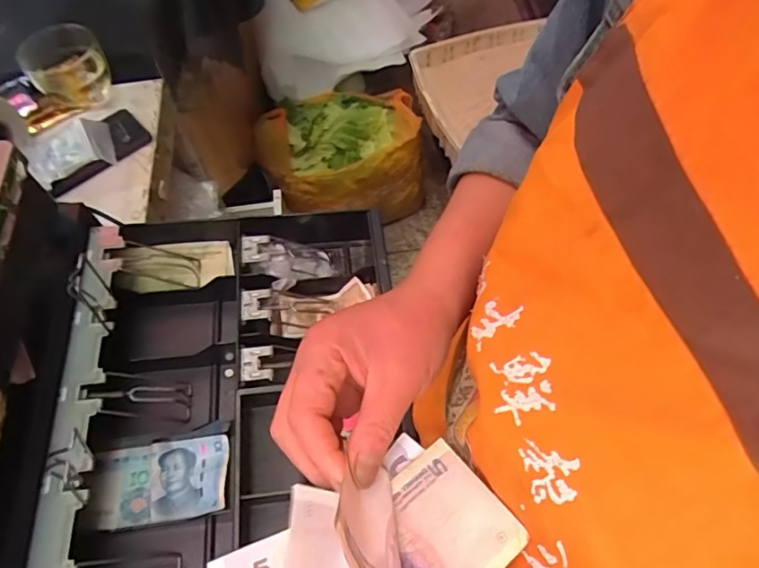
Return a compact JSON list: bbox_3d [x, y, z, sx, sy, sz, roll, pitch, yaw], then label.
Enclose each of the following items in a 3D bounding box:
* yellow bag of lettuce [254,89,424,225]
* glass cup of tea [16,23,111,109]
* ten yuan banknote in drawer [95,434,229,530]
[{"bbox_3d":[-0.105,-0.372,1.525,0.447,0.310,0.340,-9,60,-4],"label":"yellow bag of lettuce"},{"bbox_3d":[-0.433,-0.299,0.711,0.104,0.090,0.083,-23,62,-11],"label":"glass cup of tea"},{"bbox_3d":[-0.193,0.175,0.458,0.111,0.015,0.066,-9,60,-3],"label":"ten yuan banknote in drawer"}]

